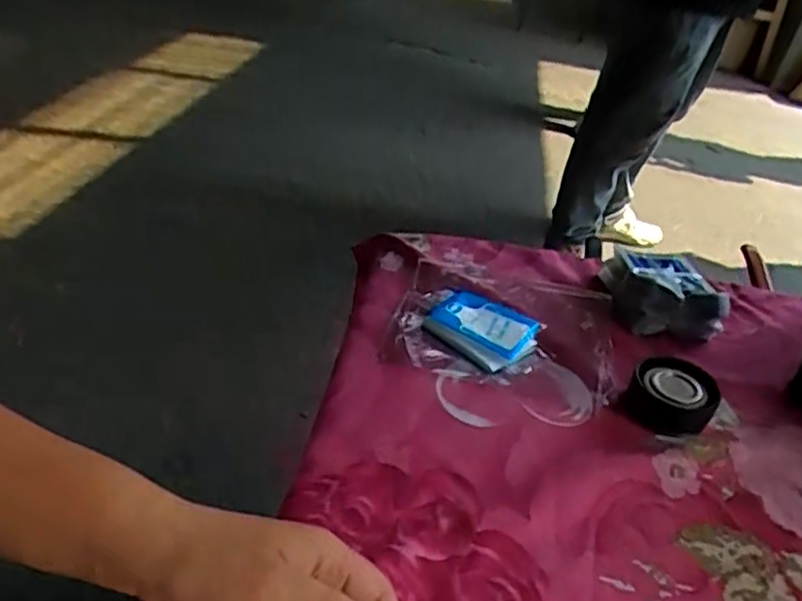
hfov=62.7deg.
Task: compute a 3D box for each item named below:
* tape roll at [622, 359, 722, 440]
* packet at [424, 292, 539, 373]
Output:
[{"bbox_3d":[0.221,0.079,0.538,0.066,0.033,0.061,6,36,-4],"label":"tape roll"},{"bbox_3d":[0.074,0.027,0.610,0.095,0.022,0.073,31,41,28],"label":"packet"}]

